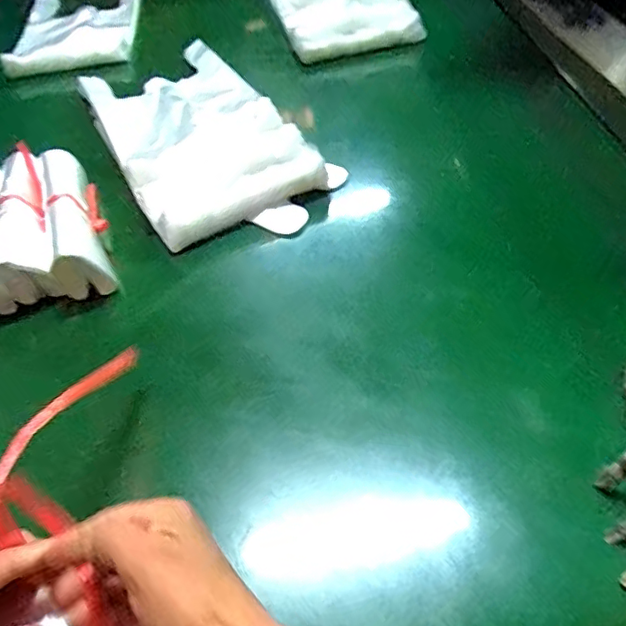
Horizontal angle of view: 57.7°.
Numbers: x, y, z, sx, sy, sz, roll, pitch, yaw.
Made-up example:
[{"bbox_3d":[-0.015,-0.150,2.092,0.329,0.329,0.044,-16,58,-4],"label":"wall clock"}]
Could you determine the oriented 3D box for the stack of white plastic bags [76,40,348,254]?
[{"bbox_3d":[-0.154,-0.237,0.729,0.218,0.071,0.436,-26,50,-16],"label":"stack of white plastic bags"}]

